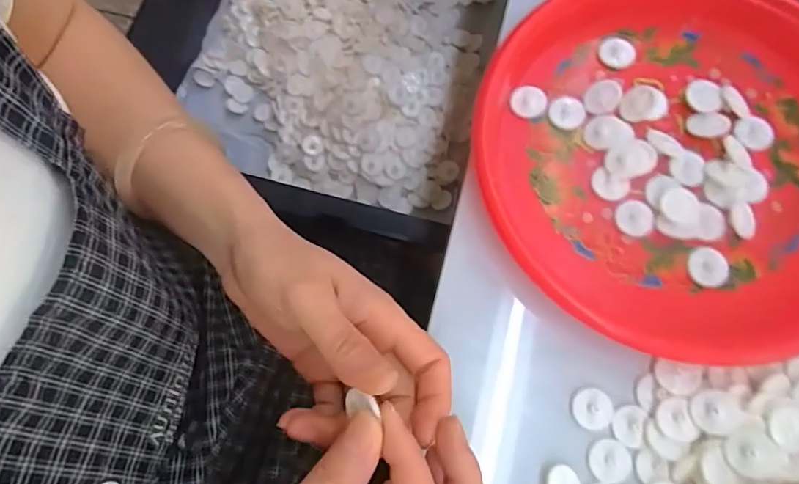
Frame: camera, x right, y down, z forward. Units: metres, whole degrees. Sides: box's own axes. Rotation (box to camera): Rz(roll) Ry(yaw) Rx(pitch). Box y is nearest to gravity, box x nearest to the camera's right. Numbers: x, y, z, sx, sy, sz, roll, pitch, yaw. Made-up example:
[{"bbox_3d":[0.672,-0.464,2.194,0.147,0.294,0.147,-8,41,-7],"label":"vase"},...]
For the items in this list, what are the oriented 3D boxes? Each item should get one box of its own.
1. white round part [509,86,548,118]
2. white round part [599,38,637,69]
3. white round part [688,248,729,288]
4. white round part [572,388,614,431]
[{"bbox_3d":[0.081,-0.088,0.318,0.023,0.005,0.019,-8,75,-1],"label":"white round part"},{"bbox_3d":[0.140,-0.122,0.326,0.023,0.005,0.019,38,79,11],"label":"white round part"},{"bbox_3d":[0.172,0.014,0.282,0.021,0.004,0.022,0,75,2],"label":"white round part"},{"bbox_3d":[0.103,0.088,0.269,0.020,0.004,0.020,0,75,2],"label":"white round part"}]

